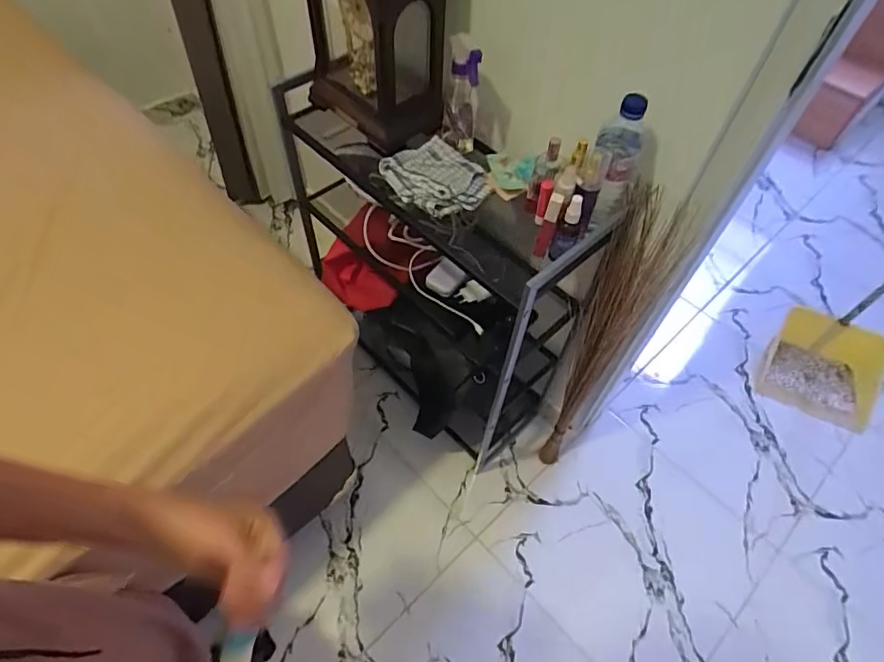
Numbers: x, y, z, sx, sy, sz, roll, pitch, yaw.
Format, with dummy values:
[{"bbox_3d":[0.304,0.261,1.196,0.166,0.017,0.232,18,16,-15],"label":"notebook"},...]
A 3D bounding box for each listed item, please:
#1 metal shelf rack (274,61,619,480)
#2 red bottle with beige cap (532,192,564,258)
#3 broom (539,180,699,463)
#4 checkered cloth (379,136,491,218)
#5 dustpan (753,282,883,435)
[{"bbox_3d":[-0.028,-0.103,1.132,0.248,0.688,0.608,-38,65,-25],"label":"metal shelf rack"},{"bbox_3d":[0.155,-0.152,0.766,0.023,0.121,0.015,8,55,3],"label":"red bottle with beige cap"},{"bbox_3d":[0.289,0.050,1.009,0.101,0.696,0.126,24,58,13],"label":"broom"},{"bbox_3d":[-0.006,-0.248,0.848,0.127,0.048,0.143,-32,62,-21],"label":"checkered cloth"},{"bbox_3d":[1.064,-0.064,1.174,0.279,0.705,0.247,28,59,17],"label":"dustpan"}]

